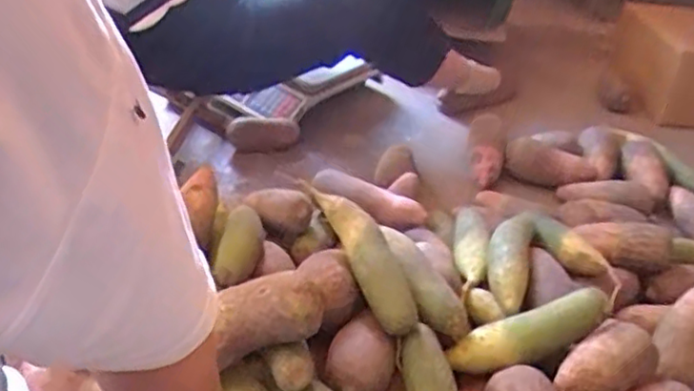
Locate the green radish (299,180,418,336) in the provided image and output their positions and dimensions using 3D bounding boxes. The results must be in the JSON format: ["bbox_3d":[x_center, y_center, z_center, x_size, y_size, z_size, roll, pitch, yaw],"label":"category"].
[{"bbox_3d":[0.024,0.071,0.840,0.058,0.052,0.219,-19,67,-29],"label":"green radish"}]

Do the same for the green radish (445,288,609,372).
[{"bbox_3d":[0.223,0.170,0.818,0.204,0.050,0.054,-22,37,2],"label":"green radish"}]

